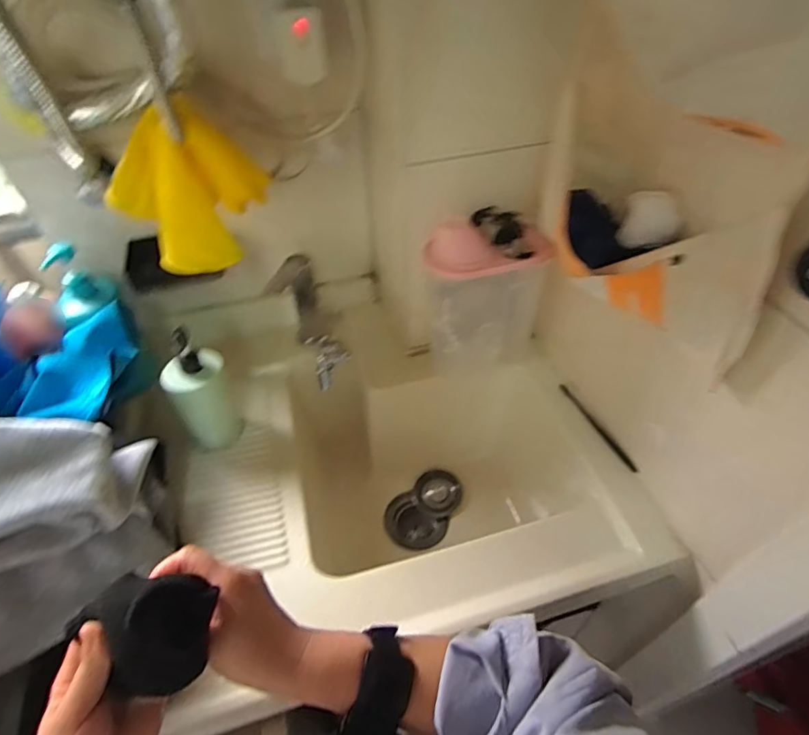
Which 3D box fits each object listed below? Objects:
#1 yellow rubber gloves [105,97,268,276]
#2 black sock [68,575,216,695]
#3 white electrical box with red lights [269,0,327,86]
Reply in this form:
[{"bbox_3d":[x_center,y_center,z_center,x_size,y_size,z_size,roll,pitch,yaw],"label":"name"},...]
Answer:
[{"bbox_3d":[-0.248,-0.182,0.551,0.168,0.162,0.050,5,48,6],"label":"yellow rubber gloves"},{"bbox_3d":[-0.169,0.169,0.321,0.082,0.067,0.051,2,47,4],"label":"black sock"},{"bbox_3d":[-0.119,-0.384,0.542,0.053,0.124,0.041,-10,48,-8],"label":"white electrical box with red lights"}]

